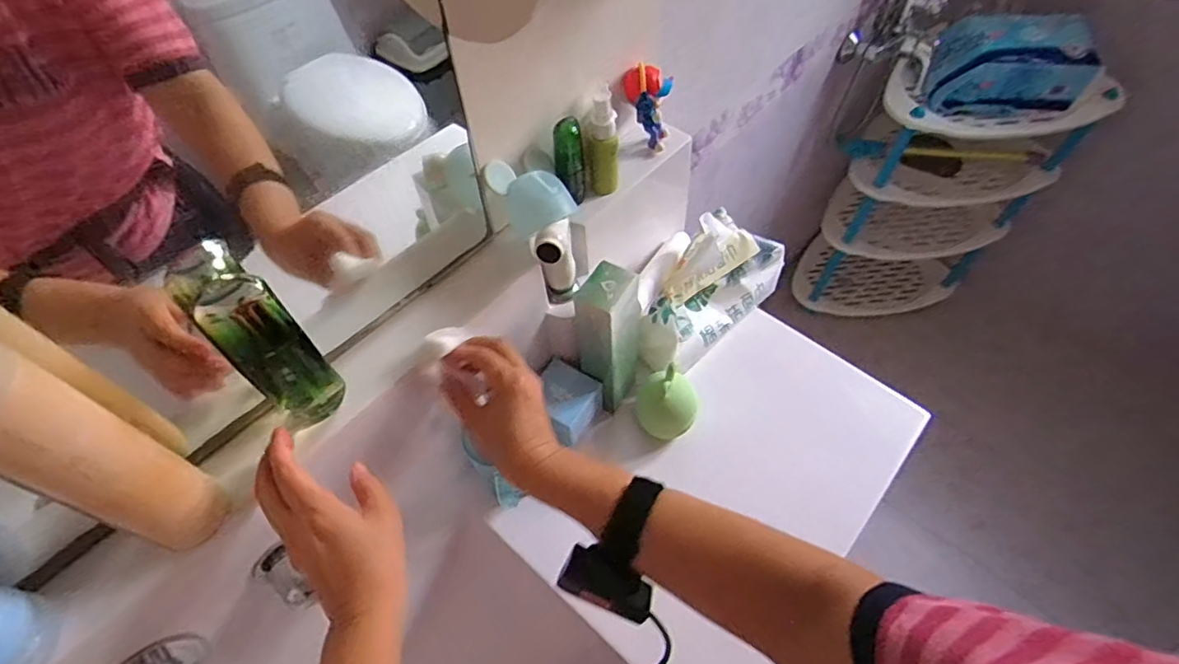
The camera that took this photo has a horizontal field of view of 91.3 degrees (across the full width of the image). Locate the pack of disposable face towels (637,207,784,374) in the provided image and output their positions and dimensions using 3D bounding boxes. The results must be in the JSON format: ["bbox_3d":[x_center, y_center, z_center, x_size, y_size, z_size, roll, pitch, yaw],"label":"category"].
[{"bbox_3d":[0.131,-0.062,0.678,0.113,0.106,0.219,38,65,24],"label":"pack of disposable face towels"}]

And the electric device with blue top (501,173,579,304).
[{"bbox_3d":[-0.037,-0.075,0.549,0.059,0.132,0.086,-17,57,-9],"label":"electric device with blue top"}]

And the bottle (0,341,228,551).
[{"bbox_3d":[-0.285,0.061,0.317,0.060,0.220,0.048,21,59,15],"label":"bottle"}]

